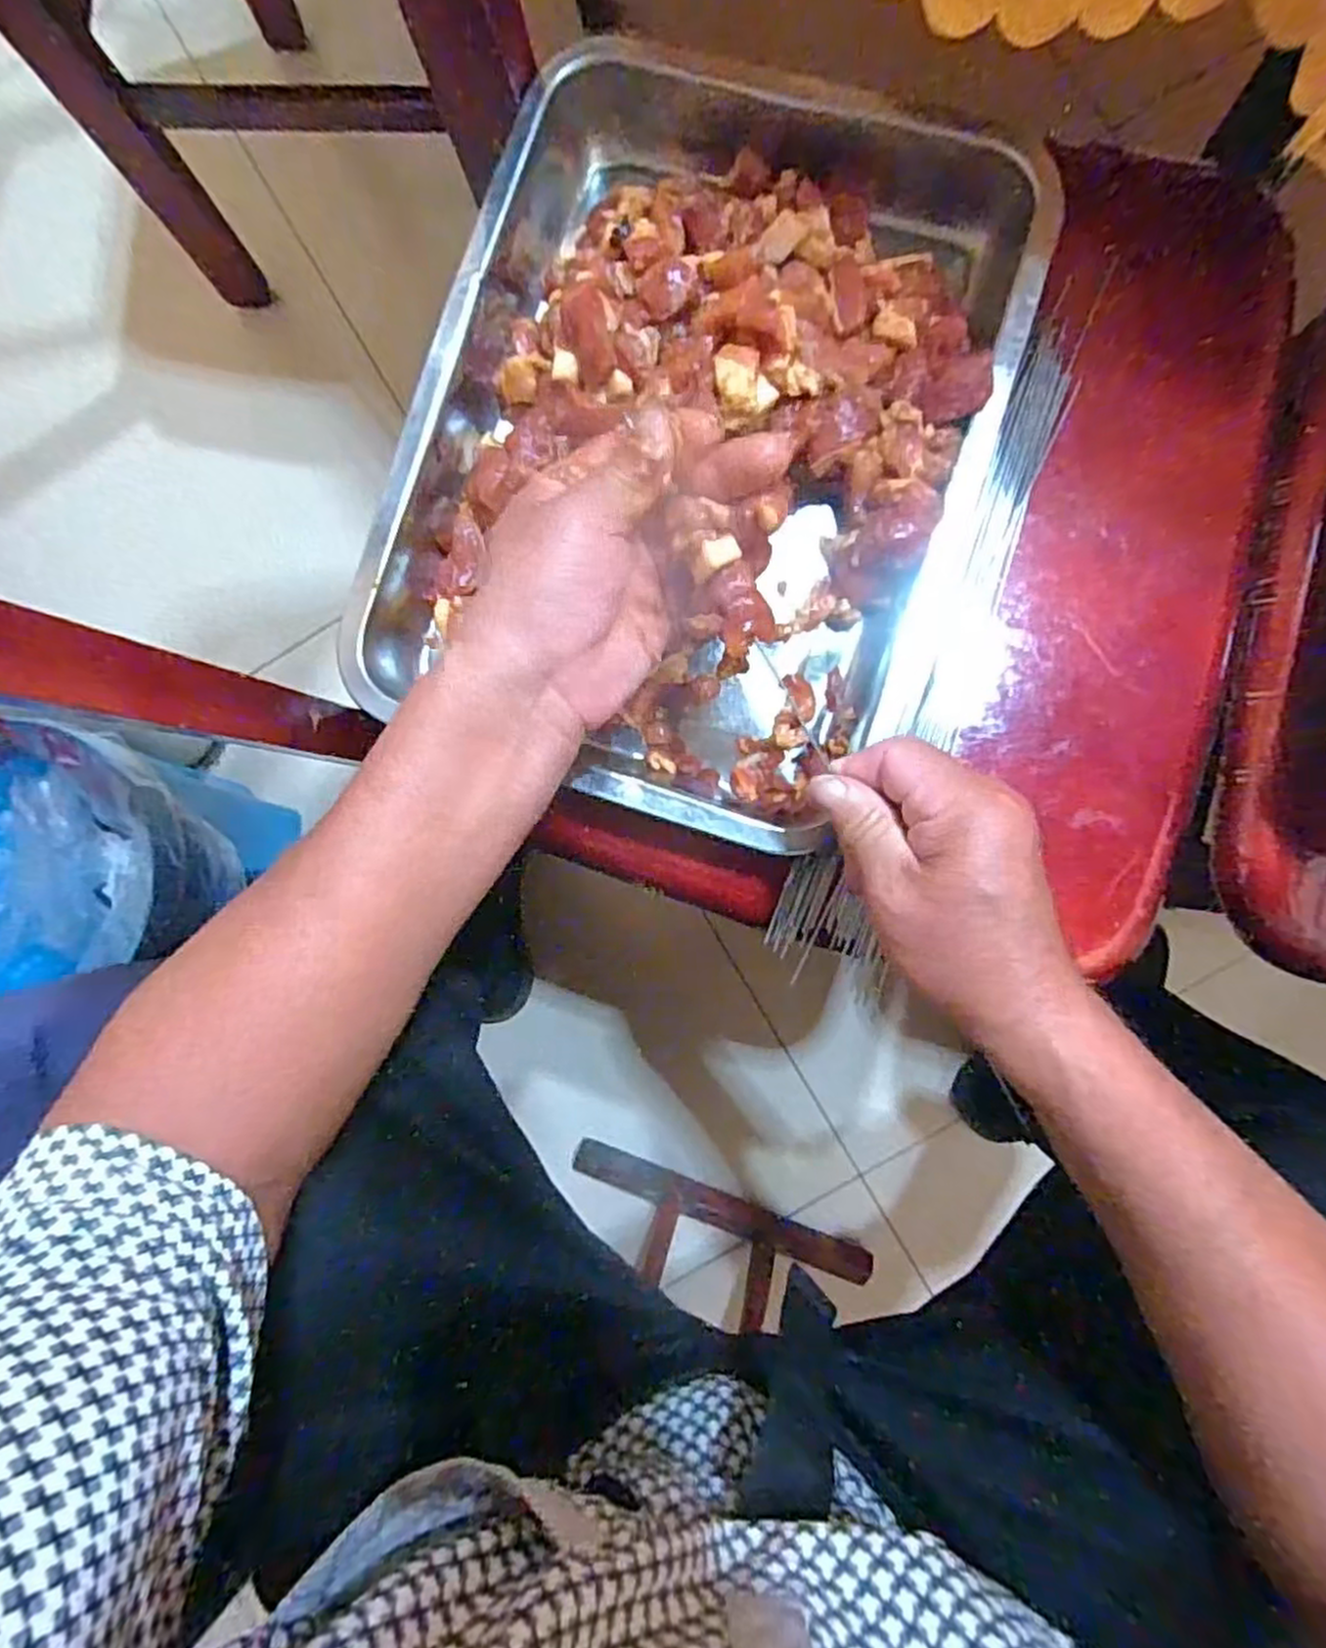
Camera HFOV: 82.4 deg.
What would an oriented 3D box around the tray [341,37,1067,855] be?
[{"bbox_3d":[0.015,-0.185,0.365,0.259,0.057,0.351,18,90,5],"label":"tray"}]

